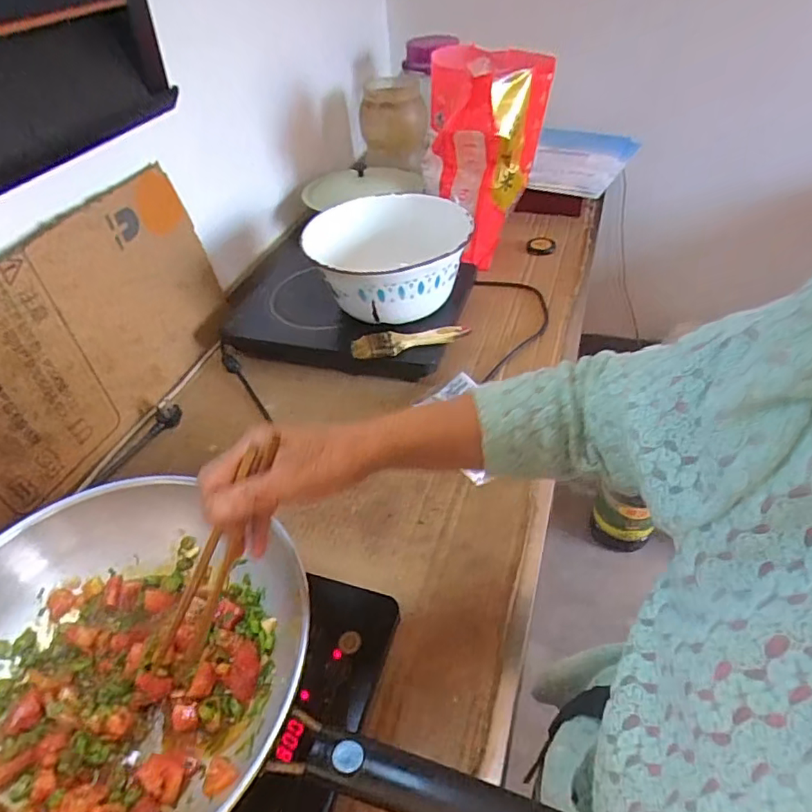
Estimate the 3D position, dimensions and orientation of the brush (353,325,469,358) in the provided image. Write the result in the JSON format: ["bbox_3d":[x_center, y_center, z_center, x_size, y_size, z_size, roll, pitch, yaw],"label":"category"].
[{"bbox_3d":[0.007,-0.093,0.758,0.165,0.024,0.032,-9,43,-3],"label":"brush"}]

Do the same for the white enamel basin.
[{"bbox_3d":[-0.024,-0.216,0.827,0.251,0.116,0.237,-3,43,3],"label":"white enamel basin"}]

